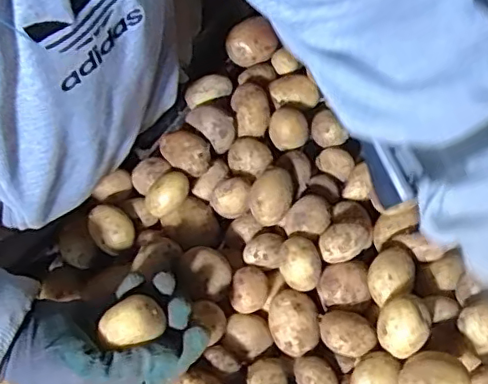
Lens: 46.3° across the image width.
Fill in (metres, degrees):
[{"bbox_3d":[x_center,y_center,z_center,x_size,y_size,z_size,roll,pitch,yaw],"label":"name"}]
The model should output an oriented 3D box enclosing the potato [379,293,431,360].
[{"bbox_3d":[0.131,0.114,0.475,0.039,0.044,0.044,-17,68,-5],"label":"potato"}]

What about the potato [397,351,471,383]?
[{"bbox_3d":[0.145,0.149,0.449,0.047,0.049,0.044,-1,67,2],"label":"potato"}]

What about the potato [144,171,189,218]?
[{"bbox_3d":[-0.073,0.005,0.550,0.046,0.032,0.028,-39,71,-14],"label":"potato"}]

